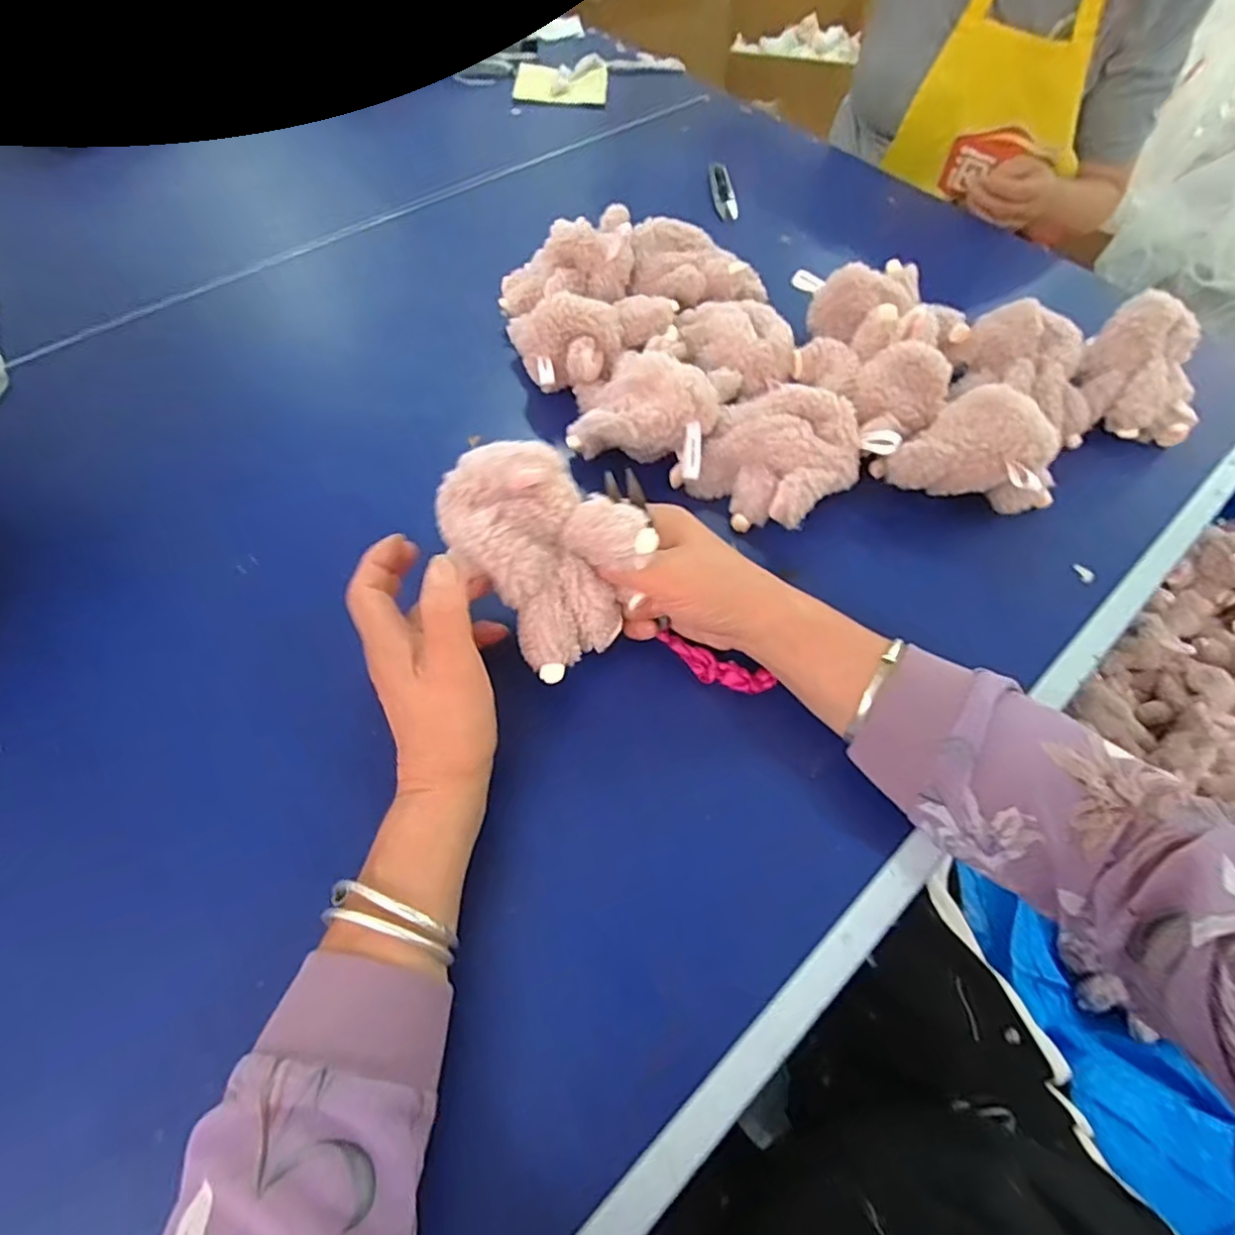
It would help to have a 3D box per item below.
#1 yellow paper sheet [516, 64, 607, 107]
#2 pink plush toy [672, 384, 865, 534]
[{"bbox_3d":[-0.074,-0.709,0.805,0.120,0.006,0.085,1,70,1],"label":"yellow paper sheet"},{"bbox_3d":[0.115,-0.118,0.441,0.108,0.062,0.098,39,66,18],"label":"pink plush toy"}]

